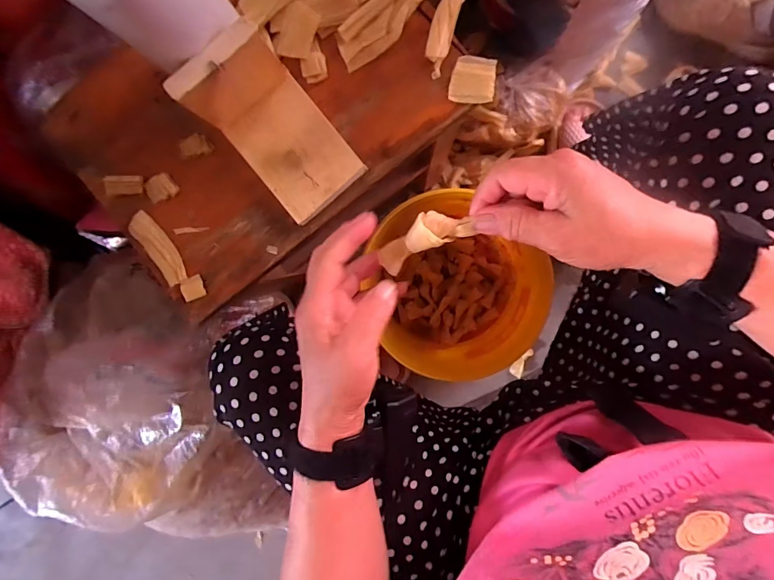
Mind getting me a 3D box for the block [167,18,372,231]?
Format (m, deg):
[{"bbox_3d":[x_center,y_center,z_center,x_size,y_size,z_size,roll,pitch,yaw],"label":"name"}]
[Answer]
[{"bbox_3d":[-0.089,-0.124,0.337,0.079,0.078,0.126,-38,90,8],"label":"block"}]

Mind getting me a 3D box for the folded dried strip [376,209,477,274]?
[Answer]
[{"bbox_3d":[0.024,-0.036,0.298,0.067,0.019,0.027,-25,92,29],"label":"folded dried strip"}]

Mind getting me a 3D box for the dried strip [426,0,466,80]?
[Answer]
[{"bbox_3d":[0.046,-0.217,0.353,0.020,0.011,0.070,19,96,4],"label":"dried strip"}]

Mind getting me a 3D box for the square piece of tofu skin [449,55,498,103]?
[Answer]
[{"bbox_3d":[0.072,-0.177,0.356,0.037,0.005,0.037,5,95,5],"label":"square piece of tofu skin"}]

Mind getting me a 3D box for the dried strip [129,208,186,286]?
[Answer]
[{"bbox_3d":[-0.211,-0.039,0.390,0.024,0.010,0.076,-36,90,8],"label":"dried strip"}]

